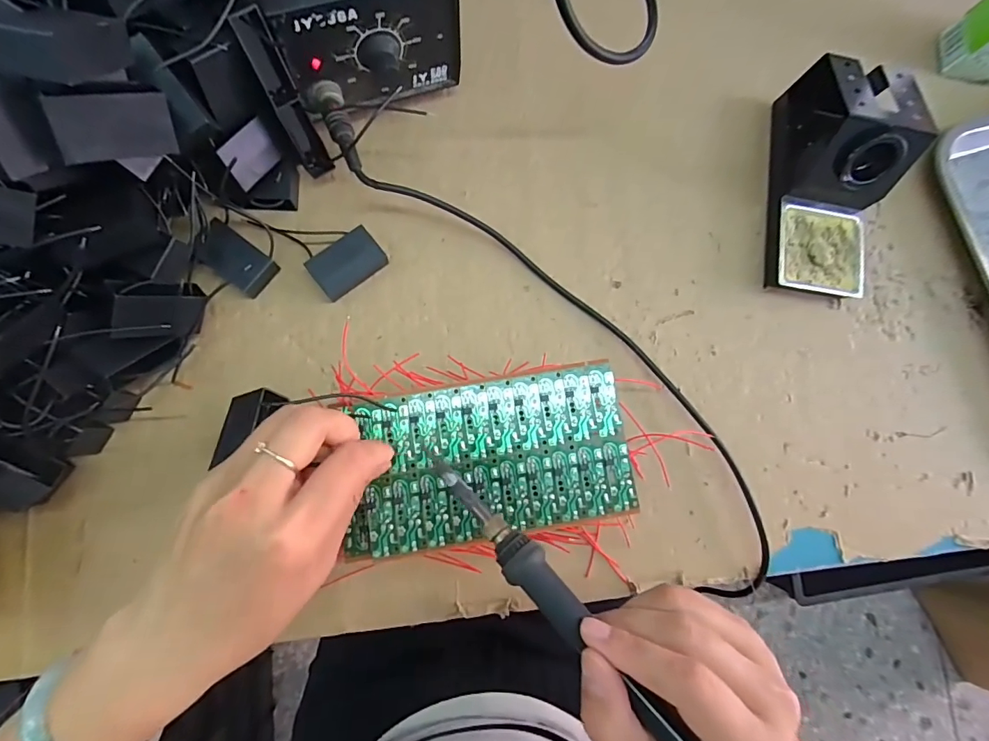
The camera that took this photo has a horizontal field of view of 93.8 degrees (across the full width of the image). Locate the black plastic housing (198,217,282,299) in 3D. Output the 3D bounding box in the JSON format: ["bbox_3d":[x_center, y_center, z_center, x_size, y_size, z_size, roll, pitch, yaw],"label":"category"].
[{"bbox_3d":[-0.174,-0.074,0.312,0.044,0.017,0.029,36,80,-2],"label":"black plastic housing"}]

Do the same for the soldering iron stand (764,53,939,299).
[{"bbox_3d":[0.258,-0.142,0.343,0.069,0.075,0.159,8,83,-7],"label":"soldering iron stand"}]

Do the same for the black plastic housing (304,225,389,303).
[{"bbox_3d":[-0.101,-0.073,0.321,0.049,0.019,0.029,-40,90,-10],"label":"black plastic housing"}]

